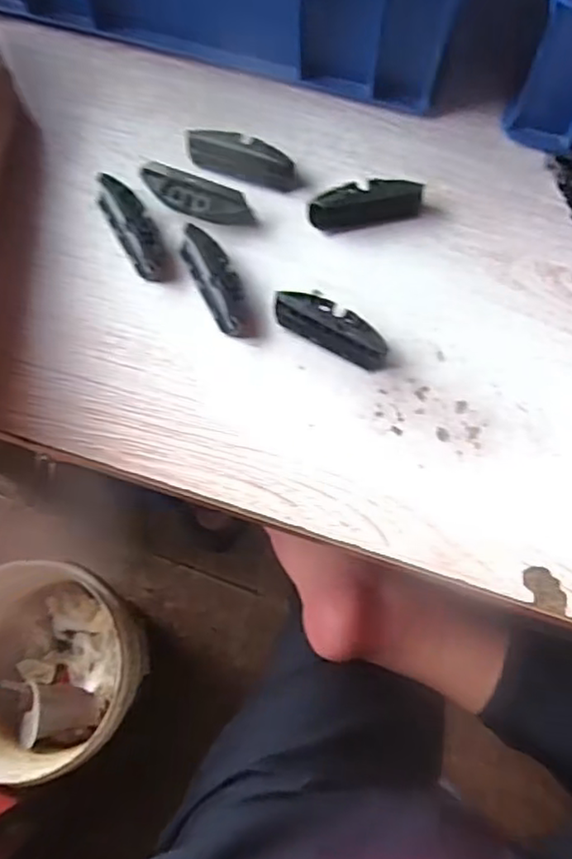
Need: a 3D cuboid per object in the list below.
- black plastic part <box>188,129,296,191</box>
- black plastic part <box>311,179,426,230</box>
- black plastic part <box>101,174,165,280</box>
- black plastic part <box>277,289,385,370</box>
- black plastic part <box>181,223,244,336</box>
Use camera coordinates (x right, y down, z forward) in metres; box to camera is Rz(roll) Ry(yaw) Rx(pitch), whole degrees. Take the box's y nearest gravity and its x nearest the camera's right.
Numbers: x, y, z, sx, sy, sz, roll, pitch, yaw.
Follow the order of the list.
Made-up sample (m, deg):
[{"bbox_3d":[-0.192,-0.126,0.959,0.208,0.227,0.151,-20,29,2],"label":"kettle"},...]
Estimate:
[{"bbox_3d":[-0.027,-0.169,0.413,0.069,0.019,0.022,18,74,6],"label":"black plastic part"},{"bbox_3d":[0.049,-0.138,0.405,0.068,0.015,0.022,-14,74,-3],"label":"black plastic part"},{"bbox_3d":[-0.091,-0.121,0.396,0.023,0.021,0.064,-28,75,-7],"label":"black plastic part"},{"bbox_3d":[0.028,-0.063,0.384,0.070,0.021,0.025,28,76,8],"label":"black plastic part"},{"bbox_3d":[-0.041,-0.089,0.387,0.021,0.020,0.064,-26,75,-7],"label":"black plastic part"}]

